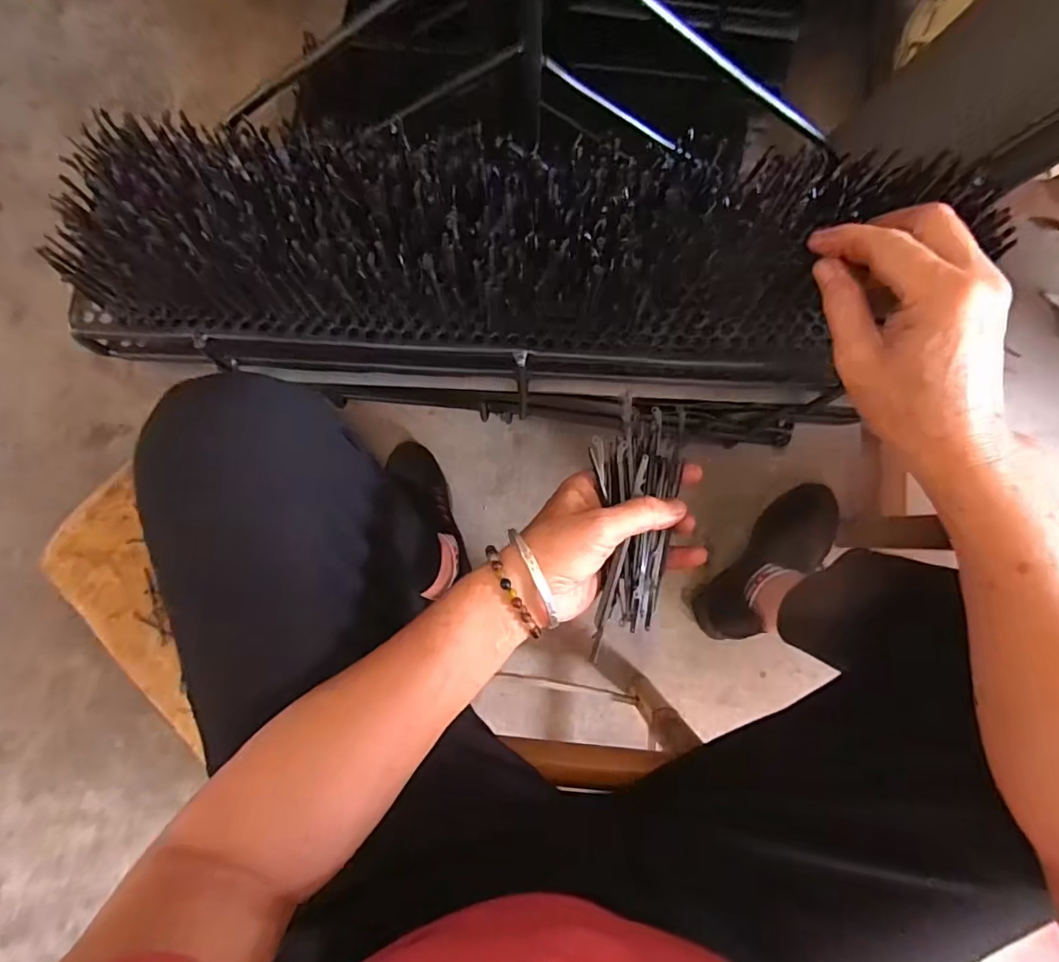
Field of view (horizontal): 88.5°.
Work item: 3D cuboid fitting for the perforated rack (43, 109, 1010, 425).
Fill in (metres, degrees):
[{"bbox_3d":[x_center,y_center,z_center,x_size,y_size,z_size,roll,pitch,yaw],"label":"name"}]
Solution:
[{"bbox_3d":[-0.020,-0.136,0.372,0.538,0.147,0.134,3,83,-2],"label":"perforated rack"}]

